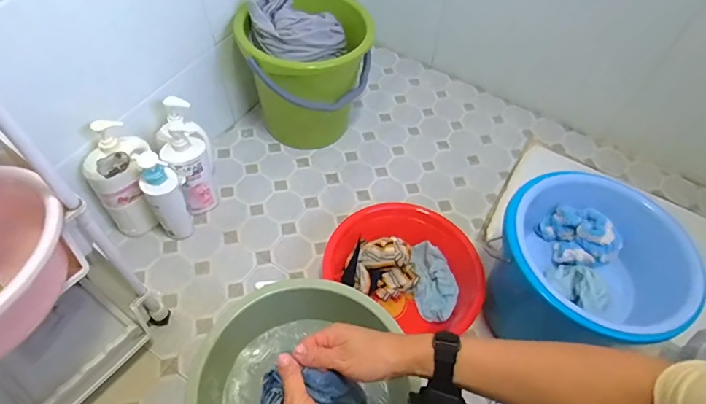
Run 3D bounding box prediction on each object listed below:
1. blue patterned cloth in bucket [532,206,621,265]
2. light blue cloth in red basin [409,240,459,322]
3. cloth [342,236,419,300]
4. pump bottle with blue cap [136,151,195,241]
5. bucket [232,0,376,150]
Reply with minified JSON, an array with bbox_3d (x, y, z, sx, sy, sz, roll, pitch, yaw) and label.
[{"bbox_3d":[0.441,0.063,0.851,0.114,0.073,0.113,-12,56,-12],"label":"blue patterned cloth in bucket"},{"bbox_3d":[0.182,0.176,0.985,0.093,0.022,0.177,-11,68,15],"label":"light blue cloth in red basin"},{"bbox_3d":[0.058,0.147,0.983,0.160,0.067,0.124,-5,55,-7],"label":"cloth"},{"bbox_3d":[-0.400,0.000,0.949,0.069,0.250,0.067,-29,61,-22],"label":"pump bottle with blue cap"},{"bbox_3d":[-0.118,-0.324,1.141,0.289,0.348,0.285,2,54,-3],"label":"bucket"}]

